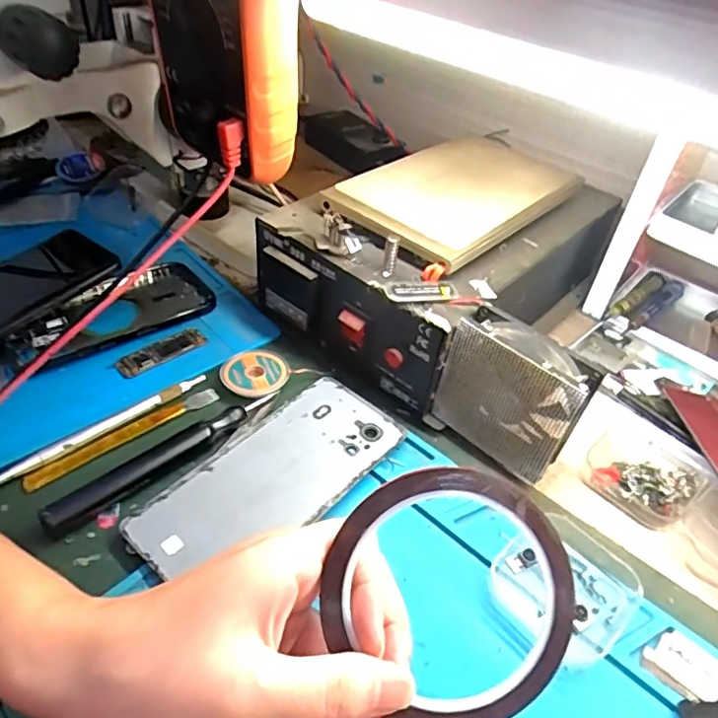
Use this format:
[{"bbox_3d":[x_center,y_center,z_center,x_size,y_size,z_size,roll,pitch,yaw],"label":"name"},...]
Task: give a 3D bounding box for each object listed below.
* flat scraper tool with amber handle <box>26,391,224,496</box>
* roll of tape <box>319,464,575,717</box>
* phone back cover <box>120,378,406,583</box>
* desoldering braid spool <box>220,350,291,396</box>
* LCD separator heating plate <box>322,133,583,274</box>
[{"bbox_3d":[-0.142,0.047,0.346,0.120,0.006,0.011,-28,52,-30],"label":"flat scraper tool with amber handle"},{"bbox_3d":[0.038,0.090,0.218,0.097,0.004,0.090,0,84,-4],"label":"roll of tape"},{"bbox_3d":[-0.048,0.067,0.327,0.070,0.005,0.162,34,50,28],"label":"phone back cover"},{"bbox_3d":[-0.071,0.009,0.385,0.045,0.008,0.040,3,43,-2],"label":"desoldering braid spool"},{"bbox_3d":[0.077,-0.125,0.416,0.111,0.018,0.185,35,49,28],"label":"LCD separator heating plate"}]

